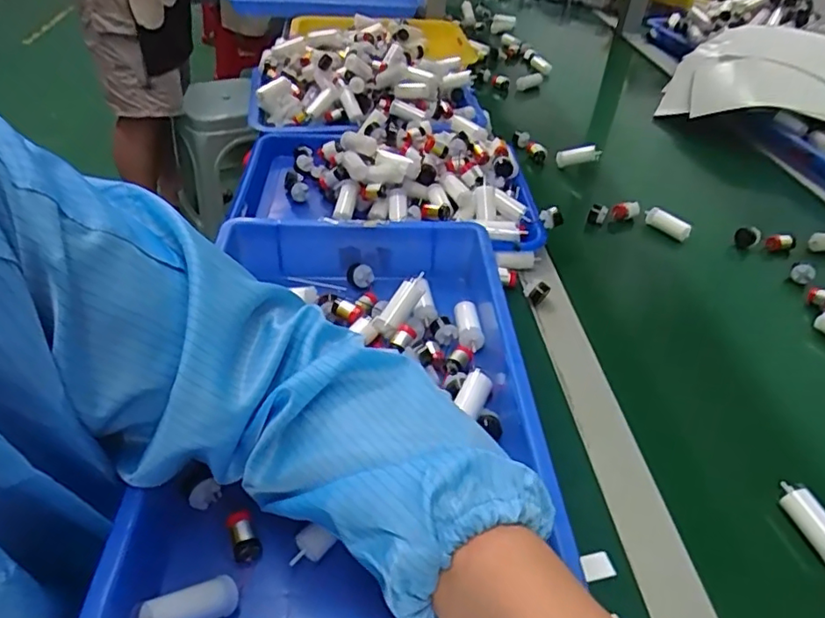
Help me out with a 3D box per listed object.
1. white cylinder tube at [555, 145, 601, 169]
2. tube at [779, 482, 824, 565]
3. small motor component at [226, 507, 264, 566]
[{"bbox_3d":[0.224,-0.207,0.785,0.059,0.027,0.019,-5,32,34],"label":"white cylinder tube"},{"bbox_3d":[0.269,0.143,0.387,0.016,0.020,0.056,-12,44,-17],"label":"tube"},{"bbox_3d":[-0.101,0.137,0.346,0.015,0.011,0.033,-18,63,-25],"label":"small motor component"}]

